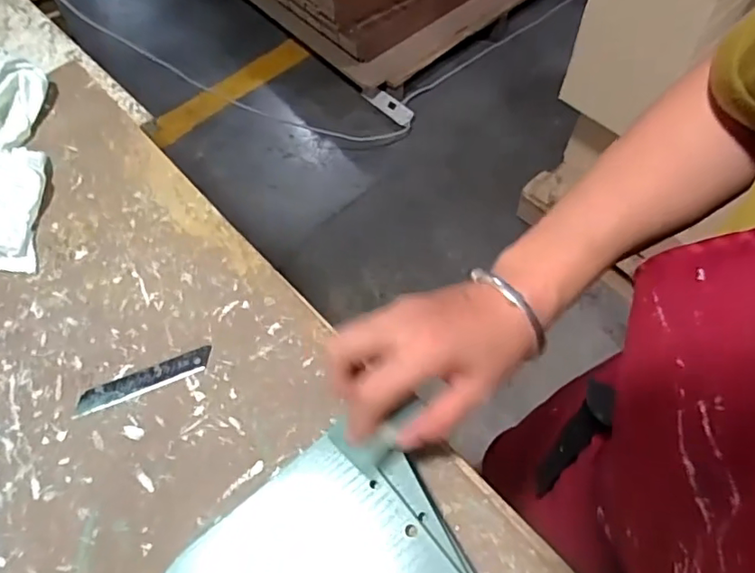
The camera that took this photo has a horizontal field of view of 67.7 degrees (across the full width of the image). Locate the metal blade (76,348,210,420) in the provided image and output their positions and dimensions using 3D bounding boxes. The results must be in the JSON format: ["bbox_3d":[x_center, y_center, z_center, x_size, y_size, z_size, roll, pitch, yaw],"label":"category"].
[{"bbox_3d":[-0.174,0.069,0.417,0.100,0.004,0.018,-19,61,-8],"label":"metal blade"}]

